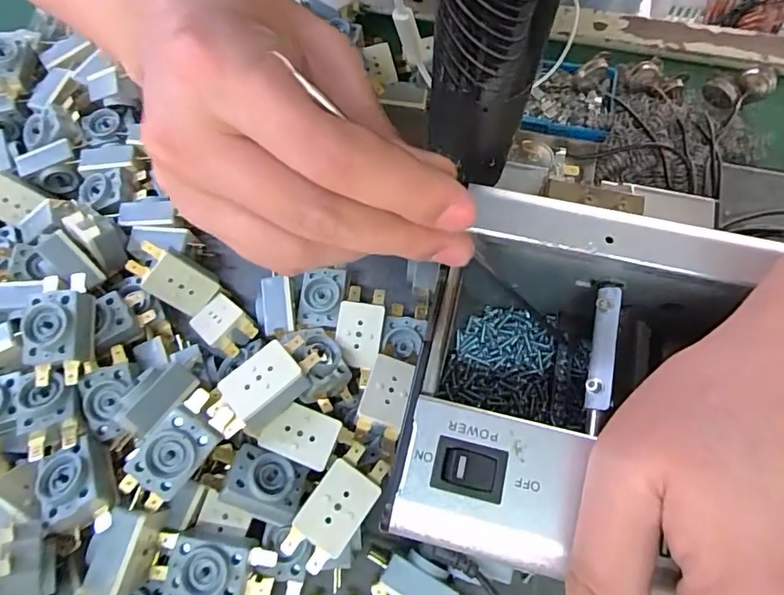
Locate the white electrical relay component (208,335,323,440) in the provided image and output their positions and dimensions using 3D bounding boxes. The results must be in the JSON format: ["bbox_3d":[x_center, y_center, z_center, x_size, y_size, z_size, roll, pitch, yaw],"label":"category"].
[{"bbox_3d":[-0.066,0.047,0.260,0.058,0.024,0.032,-43,73,-13],"label":"white electrical relay component"}]

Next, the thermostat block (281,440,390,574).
[{"bbox_3d":[-0.026,0.102,0.244,0.027,0.012,0.058,32,74,14],"label":"thermostat block"}]

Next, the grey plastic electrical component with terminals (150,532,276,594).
[{"bbox_3d":[-0.091,0.134,0.248,0.062,0.017,0.027,5,69,4],"label":"grey plastic electrical component with terminals"}]

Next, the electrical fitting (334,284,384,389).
[{"bbox_3d":[-0.019,0.022,0.300,0.026,0.015,0.059,7,69,5],"label":"electrical fitting"}]

